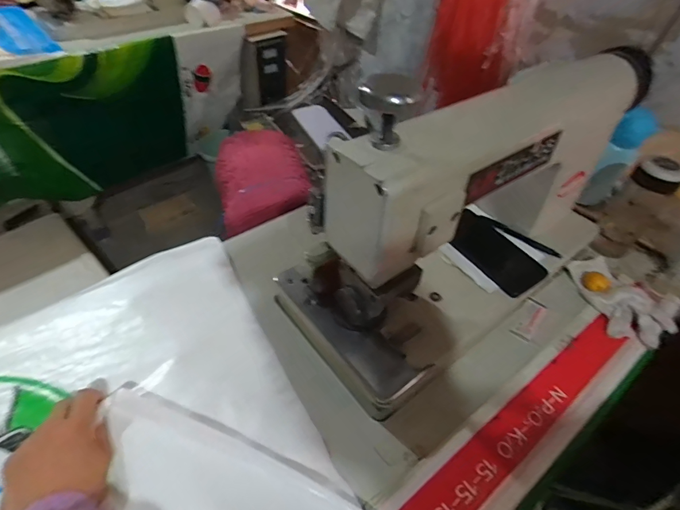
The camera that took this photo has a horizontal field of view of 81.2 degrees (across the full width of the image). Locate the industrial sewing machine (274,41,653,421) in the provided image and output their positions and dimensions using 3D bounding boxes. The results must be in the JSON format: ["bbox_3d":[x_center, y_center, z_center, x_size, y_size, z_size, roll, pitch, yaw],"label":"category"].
[{"bbox_3d":[0.221,-0.102,0.557,0.608,0.284,0.232,-28,52,-27],"label":"industrial sewing machine"}]

